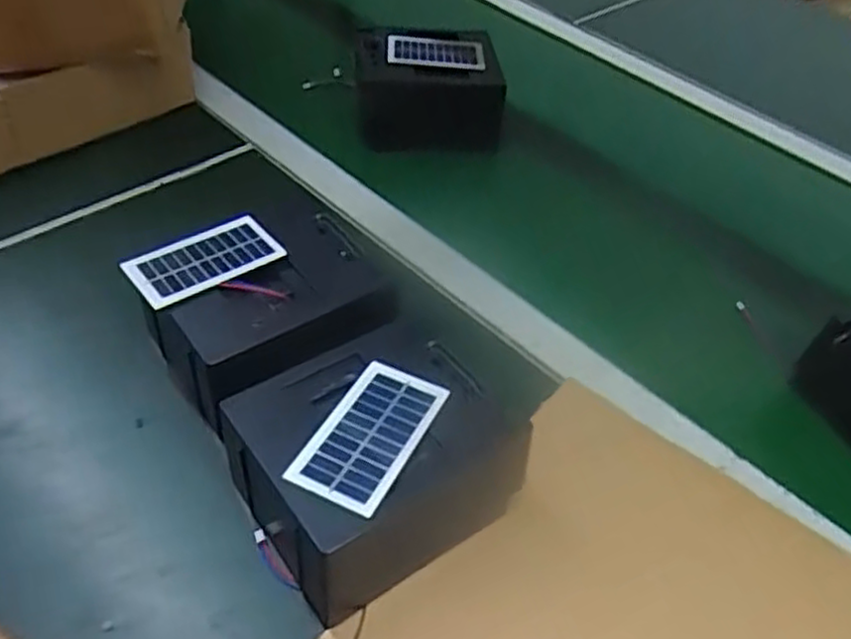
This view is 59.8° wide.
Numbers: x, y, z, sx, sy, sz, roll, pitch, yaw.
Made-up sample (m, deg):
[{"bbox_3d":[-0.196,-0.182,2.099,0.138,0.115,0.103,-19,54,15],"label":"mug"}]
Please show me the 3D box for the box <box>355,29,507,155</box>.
[{"bbox_3d":[0.000,-0.228,0.735,0.136,0.086,0.104,-4,46,-10],"label":"box"}]

